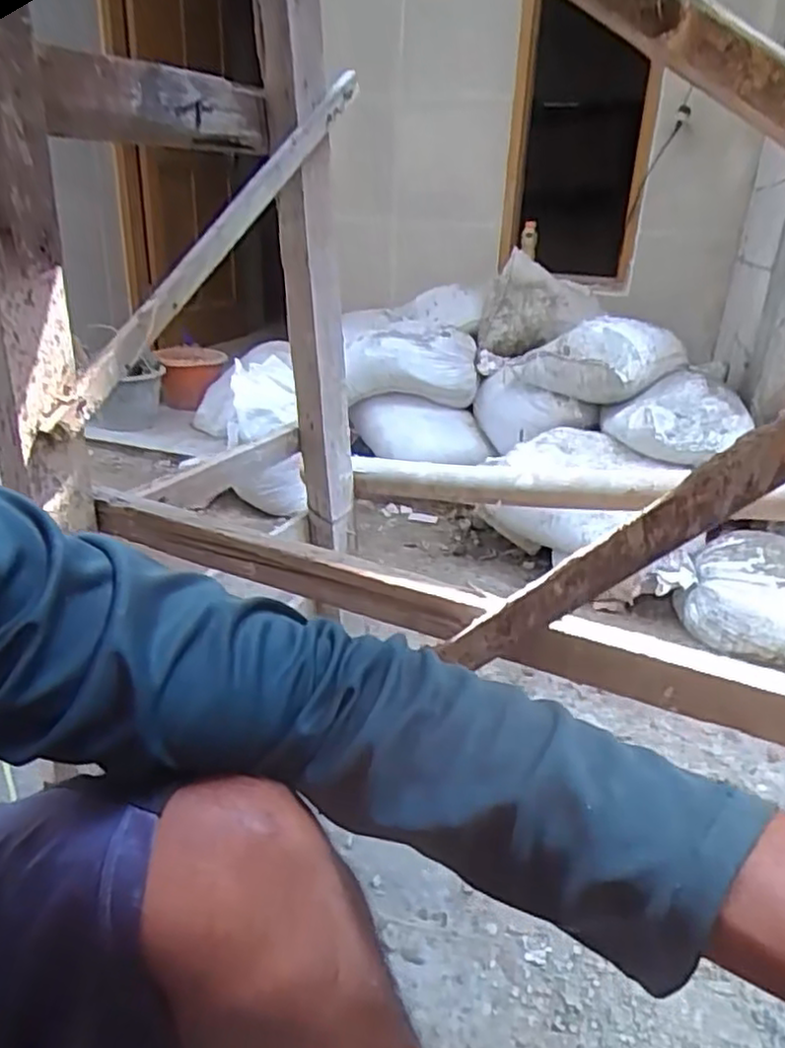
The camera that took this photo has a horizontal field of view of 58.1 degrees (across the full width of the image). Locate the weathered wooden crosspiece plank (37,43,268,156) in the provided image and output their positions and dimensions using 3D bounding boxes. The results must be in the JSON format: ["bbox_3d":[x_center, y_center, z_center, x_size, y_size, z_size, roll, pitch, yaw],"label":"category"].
[{"bbox_3d":[-0.240,-0.442,0.754,0.046,0.073,0.291,15,28,27],"label":"weathered wooden crosspiece plank"}]

